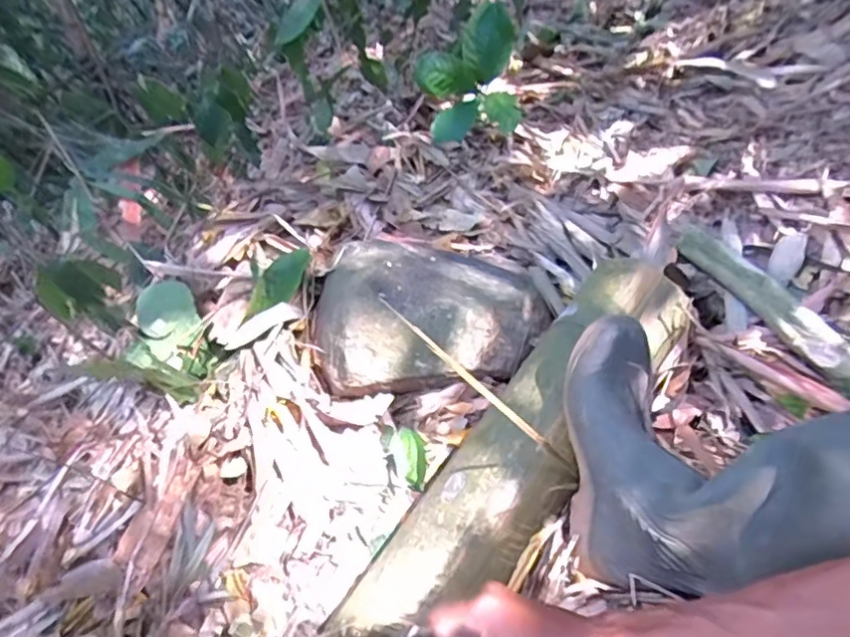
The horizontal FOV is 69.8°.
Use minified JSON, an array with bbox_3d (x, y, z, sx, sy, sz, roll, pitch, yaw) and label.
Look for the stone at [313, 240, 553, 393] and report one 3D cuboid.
[{"bbox_3d":[0.002,-0.022,0.757,0.281,0.109,0.212,-5,59,-3],"label":"stone"}]

